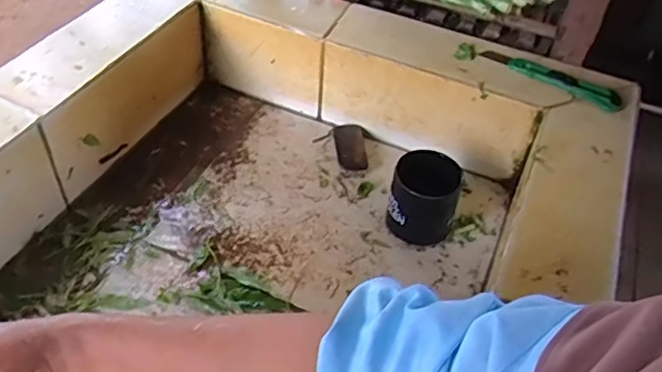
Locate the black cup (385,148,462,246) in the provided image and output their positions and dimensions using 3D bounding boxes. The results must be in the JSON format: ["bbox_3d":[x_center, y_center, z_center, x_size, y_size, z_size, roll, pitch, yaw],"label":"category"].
[{"bbox_3d":[0.116,0.015,0.752,0.081,0.099,0.087,3,45,-3],"label":"black cup"}]

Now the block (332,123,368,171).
[{"bbox_3d":[0.027,-0.058,0.865,0.043,0.012,0.099,0,46,-7],"label":"block"}]

